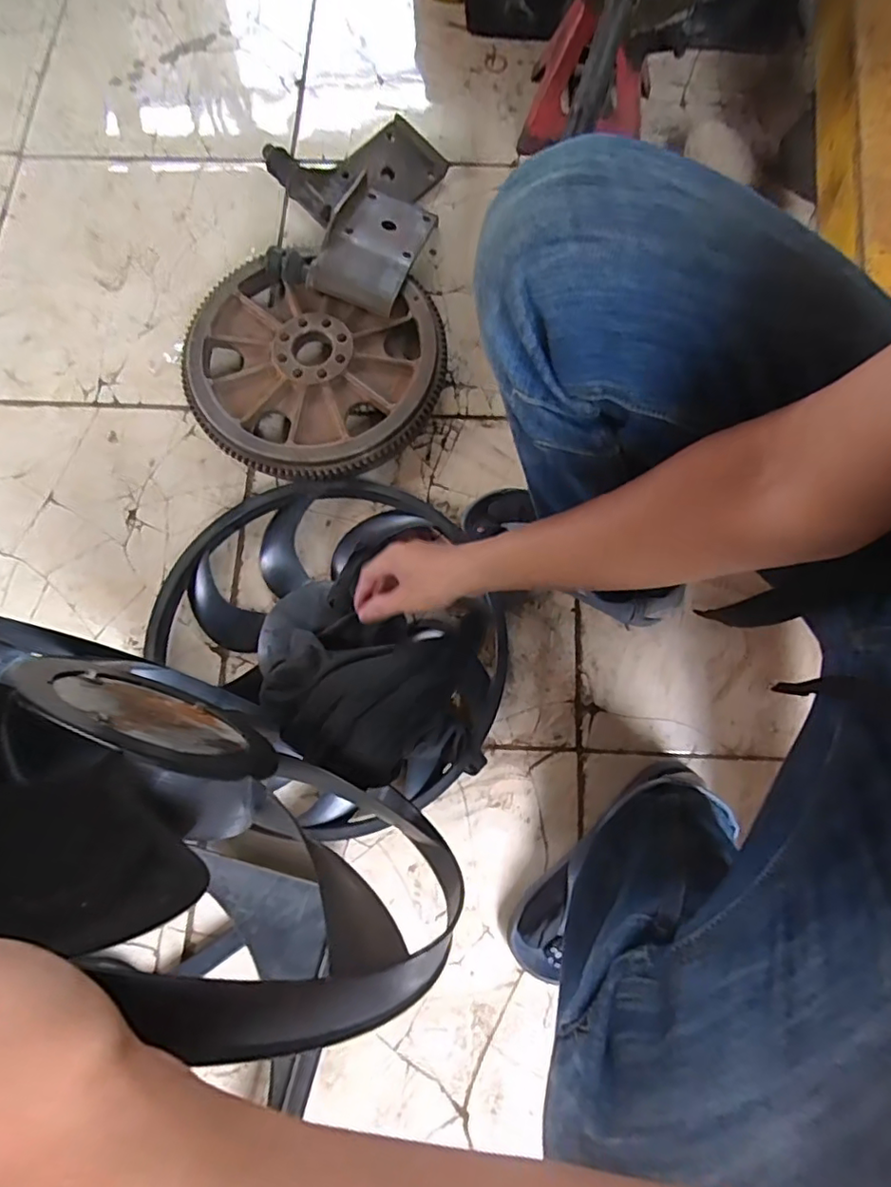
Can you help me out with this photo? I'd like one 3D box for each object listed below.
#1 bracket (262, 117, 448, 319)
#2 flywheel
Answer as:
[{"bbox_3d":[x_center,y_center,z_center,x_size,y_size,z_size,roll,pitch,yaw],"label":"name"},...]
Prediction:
[{"bbox_3d":[-0.130,-0.518,0.774,0.226,0.061,0.309,16,77,3],"label":"bracket"},{"bbox_3d":[-0.163,-0.278,0.731,0.314,0.060,0.281,9,77,1],"label":"flywheel"}]

